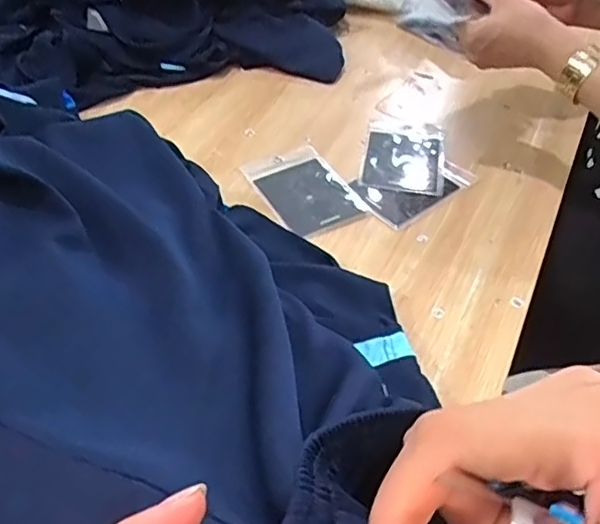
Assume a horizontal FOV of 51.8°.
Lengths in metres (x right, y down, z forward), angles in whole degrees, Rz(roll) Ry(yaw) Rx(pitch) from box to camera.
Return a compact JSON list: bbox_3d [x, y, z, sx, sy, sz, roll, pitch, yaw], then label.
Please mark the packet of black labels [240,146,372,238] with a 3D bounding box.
[{"bbox_3d":[0.006,-0.079,0.648,0.088,0.007,0.130,-23,53,-24],"label":"packet of black labels"}]

